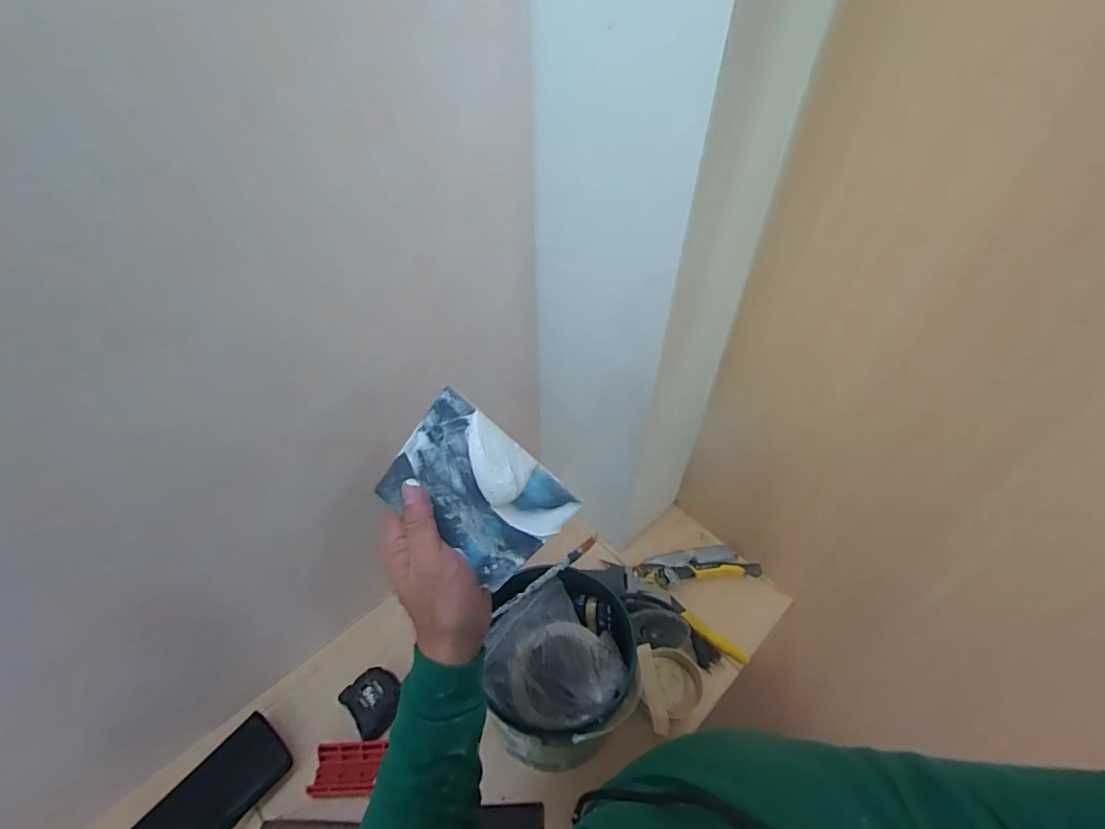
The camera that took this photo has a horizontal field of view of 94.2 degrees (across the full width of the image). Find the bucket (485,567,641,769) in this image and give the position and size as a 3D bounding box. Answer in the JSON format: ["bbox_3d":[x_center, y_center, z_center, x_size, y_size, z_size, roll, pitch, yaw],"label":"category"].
[{"bbox_3d":[0.016,0.286,0.582,0.151,0.188,0.158,0,43,0],"label":"bucket"}]

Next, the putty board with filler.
[{"bbox_3d":[-0.057,0.060,0.398,0.136,0.017,0.095,41,76,-4],"label":"putty board with filler"}]

